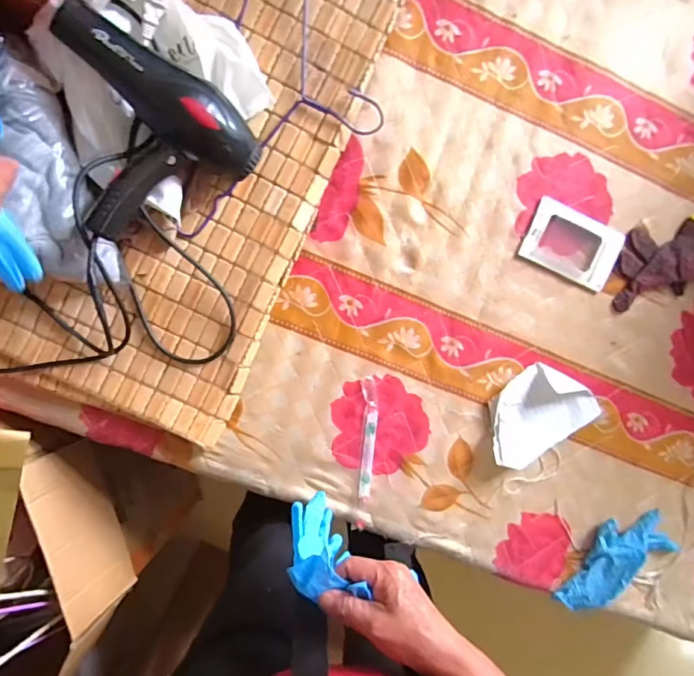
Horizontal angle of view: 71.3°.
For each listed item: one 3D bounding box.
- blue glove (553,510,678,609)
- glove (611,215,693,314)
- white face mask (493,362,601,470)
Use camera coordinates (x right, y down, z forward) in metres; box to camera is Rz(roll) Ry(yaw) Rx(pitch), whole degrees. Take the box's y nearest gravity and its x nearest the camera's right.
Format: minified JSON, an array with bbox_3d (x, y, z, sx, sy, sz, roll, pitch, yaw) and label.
[{"bbox_3d":[0.408,0.343,0.740,0.194,0.029,0.105,-42,98,-1],"label":"blue glove"},{"bbox_3d":[0.467,-0.108,0.703,0.163,0.025,0.113,-9,97,-5],"label":"glove"},{"bbox_3d":[0.279,0.112,0.704,0.169,0.025,0.122,-35,98,-2],"label":"white face mask"}]

